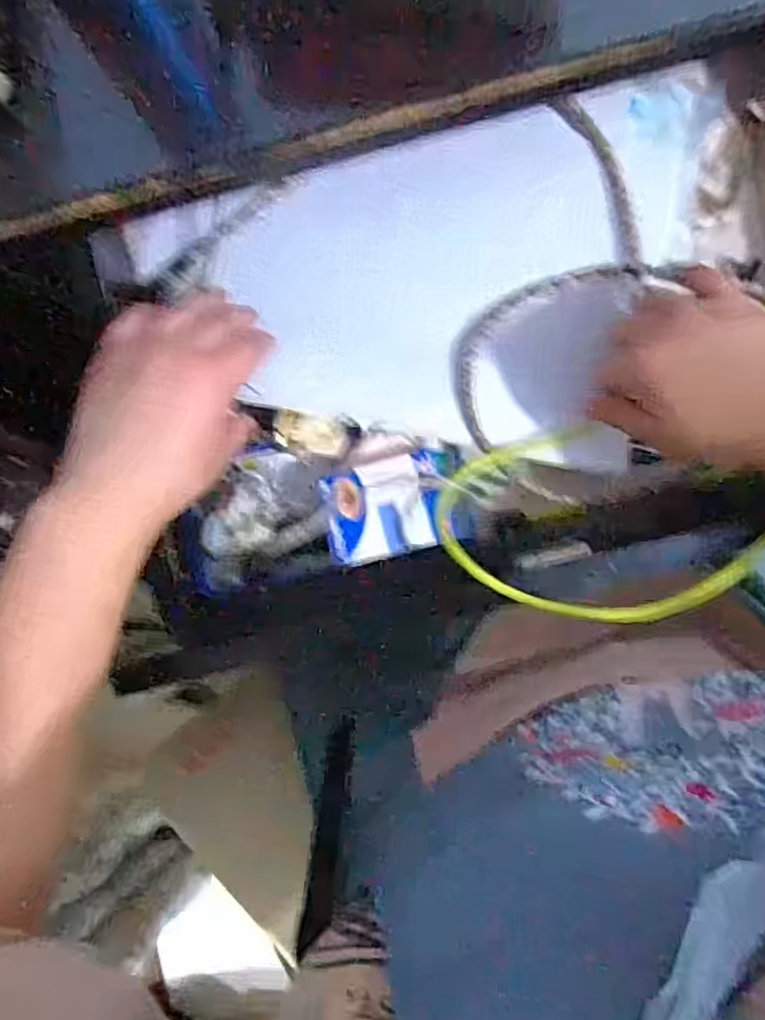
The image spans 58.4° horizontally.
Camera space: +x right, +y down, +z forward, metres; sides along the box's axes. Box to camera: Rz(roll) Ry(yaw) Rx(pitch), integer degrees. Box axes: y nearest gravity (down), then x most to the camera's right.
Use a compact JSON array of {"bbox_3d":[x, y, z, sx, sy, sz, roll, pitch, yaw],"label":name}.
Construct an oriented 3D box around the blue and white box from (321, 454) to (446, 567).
[{"bbox_3d":[0.001,0.000,0.428,0.072,0.013,0.058,-14,86,4],"label":"blue and white box"}]

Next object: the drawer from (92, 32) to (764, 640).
[{"bbox_3d":[0.062,-0.117,0.466,0.446,0.093,0.257,-12,86,4],"label":"drawer"}]

